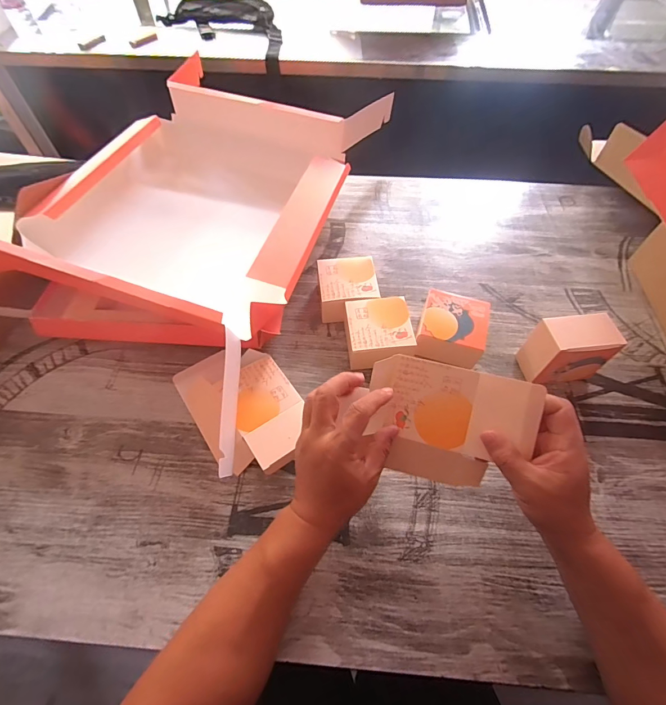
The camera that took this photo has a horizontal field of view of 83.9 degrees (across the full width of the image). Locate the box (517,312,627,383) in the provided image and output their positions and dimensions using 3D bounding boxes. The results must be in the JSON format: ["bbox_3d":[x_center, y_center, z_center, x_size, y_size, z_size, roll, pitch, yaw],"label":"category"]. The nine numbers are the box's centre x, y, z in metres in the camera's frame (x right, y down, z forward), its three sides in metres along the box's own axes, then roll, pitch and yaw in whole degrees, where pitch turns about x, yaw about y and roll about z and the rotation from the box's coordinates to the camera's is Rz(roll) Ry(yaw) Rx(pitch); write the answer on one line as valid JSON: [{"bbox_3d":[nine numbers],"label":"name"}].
[{"bbox_3d":[0.307,-0.002,0.491,0.087,0.093,0.056,-7,58,-5],"label":"box"}]

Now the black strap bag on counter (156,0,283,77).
[{"bbox_3d":[-0.269,-0.889,1.005,0.469,0.070,0.199,34,64,19],"label":"black strap bag on counter"}]

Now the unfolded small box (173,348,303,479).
[{"bbox_3d":[-0.111,0.069,0.475,0.122,0.037,0.184,-31,63,-18],"label":"unfolded small box"}]

